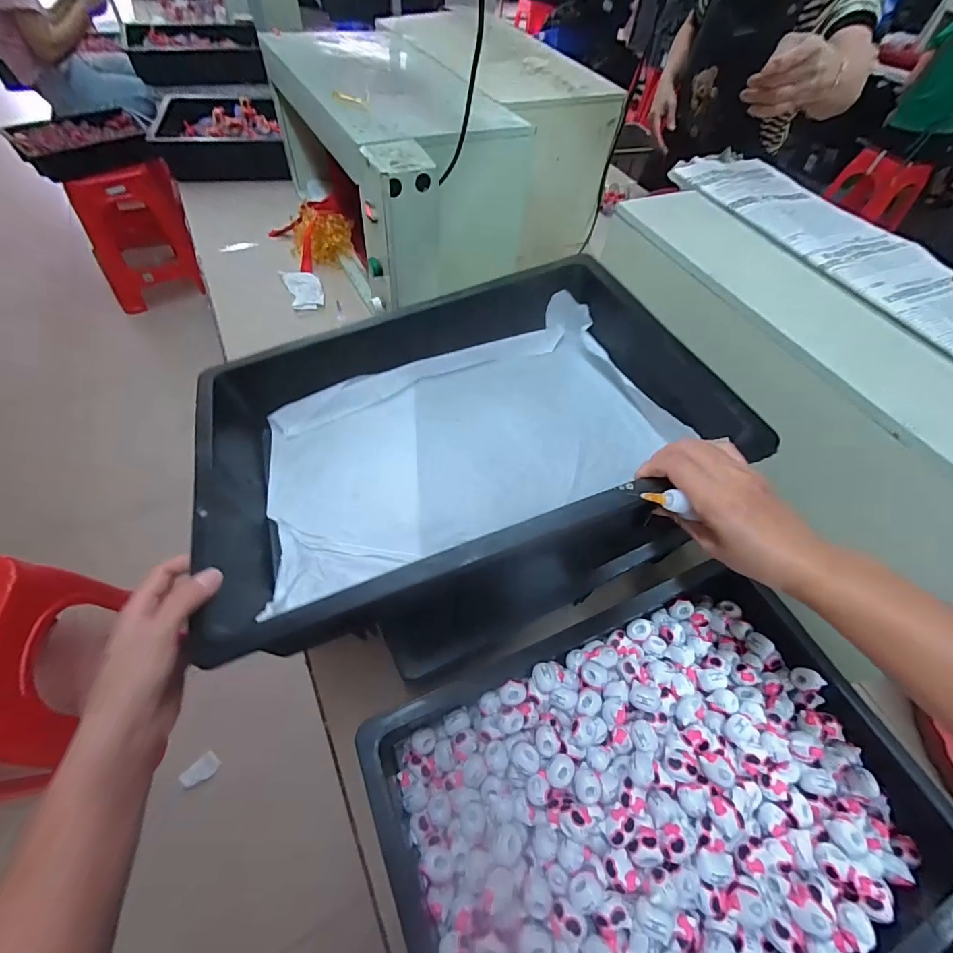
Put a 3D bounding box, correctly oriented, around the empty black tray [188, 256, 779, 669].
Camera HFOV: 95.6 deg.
[{"bbox_3d":[-0.020,-0.044,0.424,0.444,0.106,0.266,-19,58,-3],"label":"empty black tray"}]

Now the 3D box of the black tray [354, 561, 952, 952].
[{"bbox_3d":[0.161,0.295,0.379,0.456,0.094,0.321,-18,58,-15],"label":"black tray"}]

